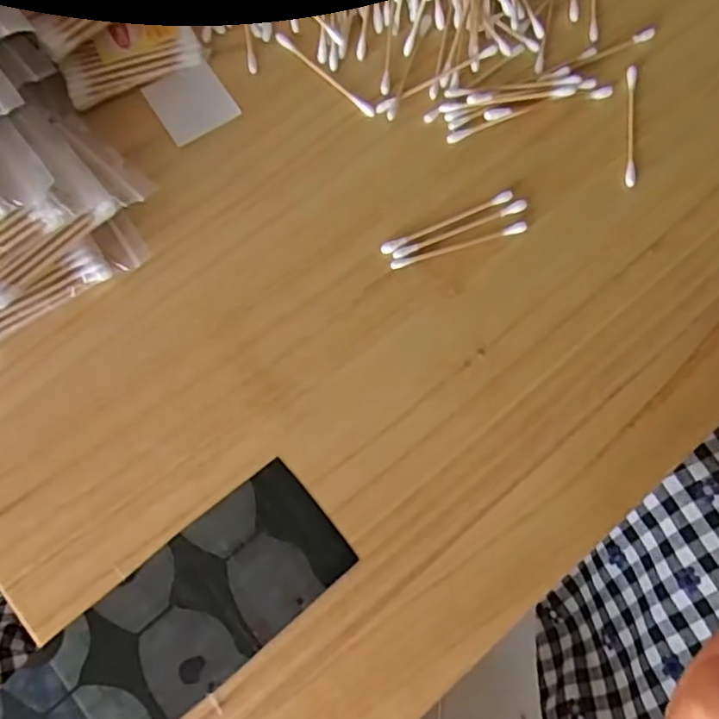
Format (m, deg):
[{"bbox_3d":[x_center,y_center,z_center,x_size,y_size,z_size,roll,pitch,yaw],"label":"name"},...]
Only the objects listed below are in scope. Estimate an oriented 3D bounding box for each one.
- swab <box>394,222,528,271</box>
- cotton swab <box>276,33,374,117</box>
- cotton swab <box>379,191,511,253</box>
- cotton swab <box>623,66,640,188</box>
[{"bbox_3d":[0.050,-0.057,0.319,0.070,0.004,0.005,-17,78,-6],"label":"swab"},{"bbox_3d":[-0.018,-0.153,0.341,0.070,0.004,0.006,43,79,8],"label":"cotton swab"},{"bbox_3d":[0.044,-0.069,0.322,0.073,0.004,0.006,-24,78,-7],"label":"cotton swab"},{"bbox_3d":[0.144,-0.124,0.339,0.007,0.004,0.071,8,76,0],"label":"cotton swab"}]

